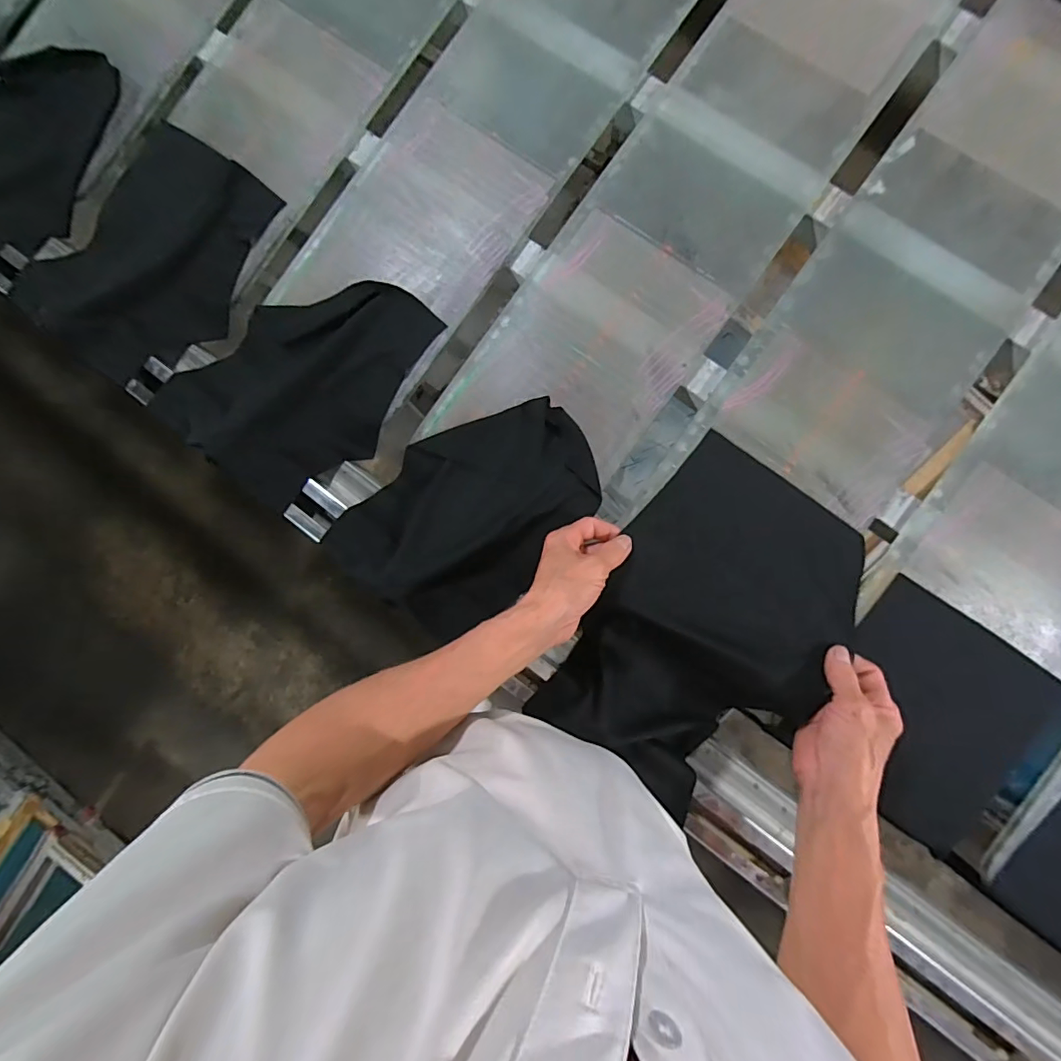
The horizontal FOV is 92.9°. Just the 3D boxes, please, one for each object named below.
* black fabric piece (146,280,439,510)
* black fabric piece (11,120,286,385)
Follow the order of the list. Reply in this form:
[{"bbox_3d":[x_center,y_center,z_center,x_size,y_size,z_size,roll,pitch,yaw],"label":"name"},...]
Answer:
[{"bbox_3d":[-0.228,-0.157,0.511,0.272,0.046,0.183,-42,84,2],"label":"black fabric piece"},{"bbox_3d":[-0.398,-0.292,0.519,0.187,0.032,0.252,33,90,7],"label":"black fabric piece"}]

